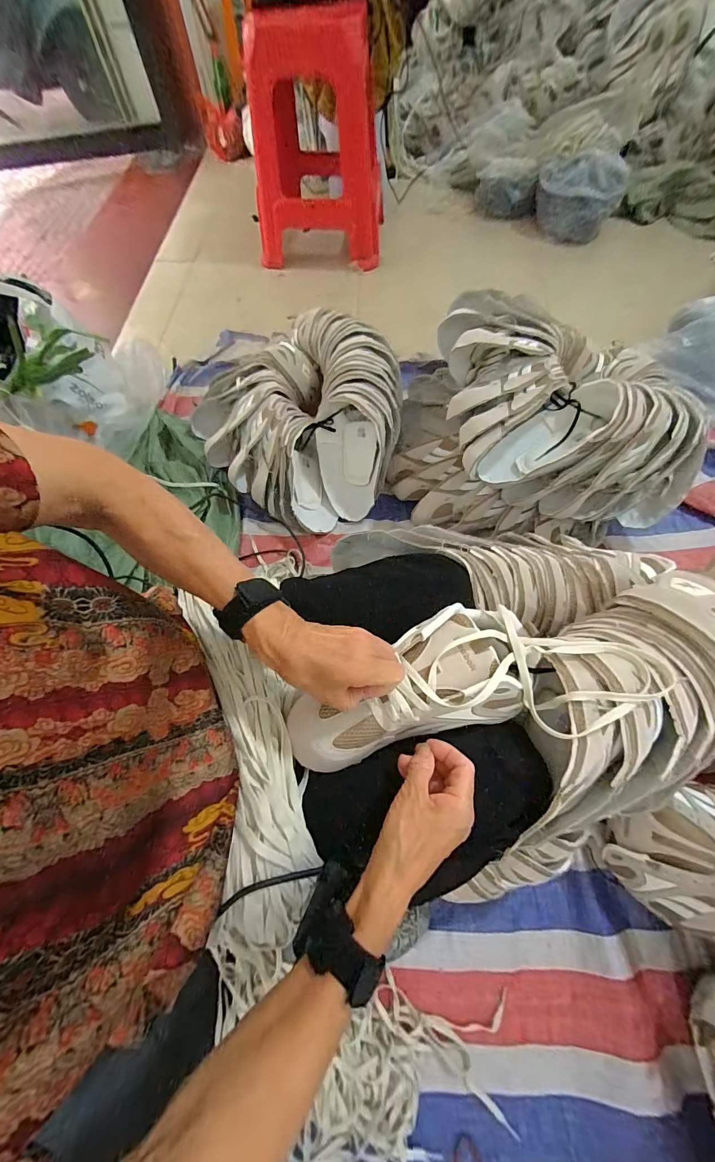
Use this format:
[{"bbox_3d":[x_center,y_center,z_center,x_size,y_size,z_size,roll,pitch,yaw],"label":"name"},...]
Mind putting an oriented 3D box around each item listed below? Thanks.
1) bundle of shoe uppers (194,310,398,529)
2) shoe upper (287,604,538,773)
[{"bbox_3d":[-0.118,-0.375,0.870,0.444,0.178,0.429,-1,64,2],"label":"bundle of shoe uppers"},{"bbox_3d":[0.057,0.108,0.379,0.252,0.061,0.110,-25,66,-6],"label":"shoe upper"}]

